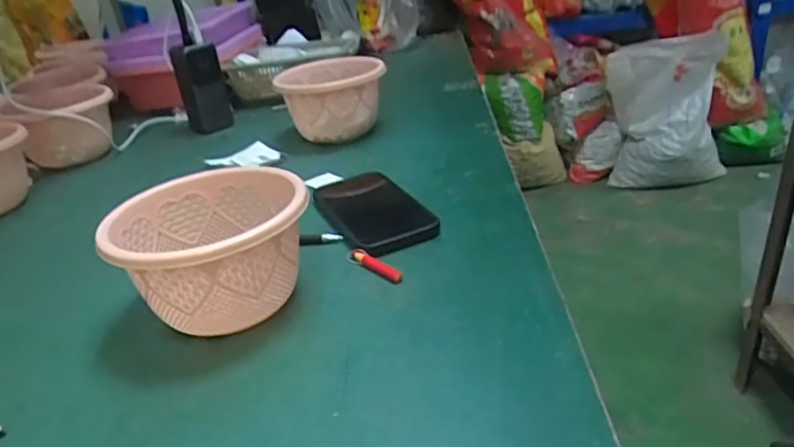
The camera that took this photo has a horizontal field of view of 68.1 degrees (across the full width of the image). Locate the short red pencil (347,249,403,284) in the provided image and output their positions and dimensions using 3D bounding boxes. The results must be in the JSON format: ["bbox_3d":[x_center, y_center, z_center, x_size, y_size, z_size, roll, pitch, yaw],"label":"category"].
[{"bbox_3d":[-0.020,0.035,0.496,0.010,0.011,0.069,-26,32,-33],"label":"short red pencil"}]

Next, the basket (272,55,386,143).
[{"bbox_3d":[-0.088,-0.177,0.829,0.135,0.084,0.144,-6,27,3],"label":"basket"}]

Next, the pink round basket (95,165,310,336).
[{"bbox_3d":[-0.138,0.025,0.455,0.133,0.090,0.132,-6,27,3],"label":"pink round basket"}]

